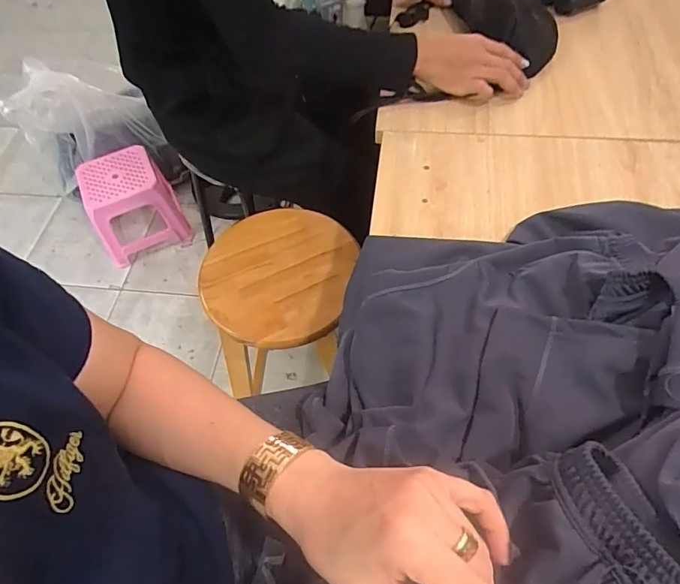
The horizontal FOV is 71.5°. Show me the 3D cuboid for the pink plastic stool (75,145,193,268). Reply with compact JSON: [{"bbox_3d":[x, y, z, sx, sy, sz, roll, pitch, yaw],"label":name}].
[{"bbox_3d":[-0.692,-0.292,1.592,0.271,0.269,0.233,-22,58,-9],"label":"pink plastic stool"}]

